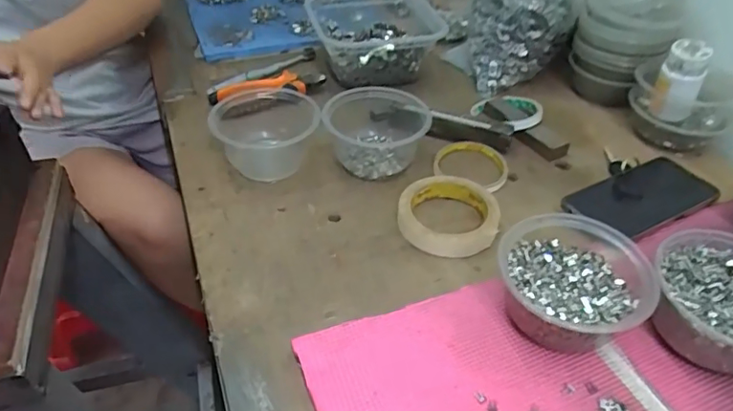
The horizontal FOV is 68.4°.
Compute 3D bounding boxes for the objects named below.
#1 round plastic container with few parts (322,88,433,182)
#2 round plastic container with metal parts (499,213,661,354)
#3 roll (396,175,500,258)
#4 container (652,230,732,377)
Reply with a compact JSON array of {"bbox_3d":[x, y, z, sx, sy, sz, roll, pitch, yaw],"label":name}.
[{"bbox_3d":[0.013,-0.093,0.616,0.111,0.052,0.116,6,41,4],"label":"round plastic container with few parts"},{"bbox_3d":[0.165,0.064,0.437,0.109,0.055,0.116,1,41,-1],"label":"round plastic container with metal parts"},{"bbox_3d":[0.081,0.008,0.543,0.098,0.021,0.095,1,41,-1],"label":"roll"},{"bbox_3d":[0.283,0.078,0.425,0.108,0.055,0.113,1,41,-1],"label":"container"}]

